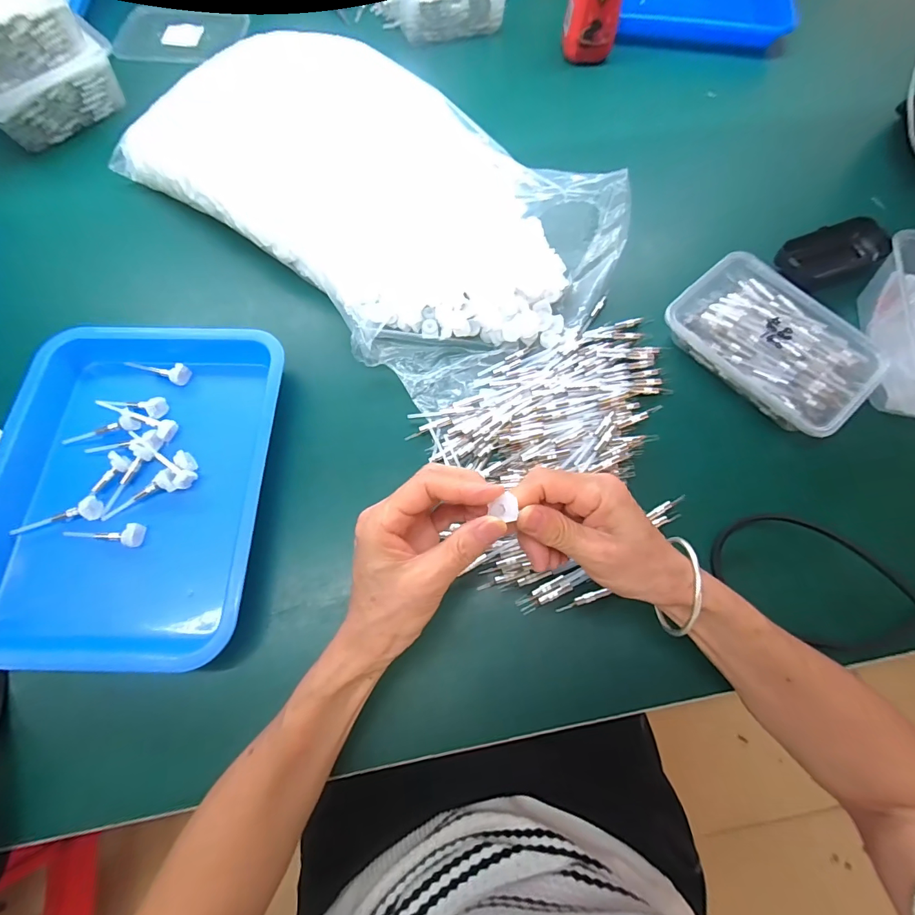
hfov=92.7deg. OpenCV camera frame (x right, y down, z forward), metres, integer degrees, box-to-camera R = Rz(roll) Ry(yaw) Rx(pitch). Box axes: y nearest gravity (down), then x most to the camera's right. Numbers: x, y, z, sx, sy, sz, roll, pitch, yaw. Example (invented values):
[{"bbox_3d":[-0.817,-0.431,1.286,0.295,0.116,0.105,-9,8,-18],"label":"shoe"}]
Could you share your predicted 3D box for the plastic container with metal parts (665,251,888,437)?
[{"bbox_3d":[0.286,-0.105,0.406,0.116,0.037,0.169,-40,76,-13],"label":"plastic container with metal parts"}]

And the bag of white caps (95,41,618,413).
[{"bbox_3d":[-0.086,-0.270,0.438,0.485,0.079,0.270,39,74,13],"label":"bag of white caps"}]

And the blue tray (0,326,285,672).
[{"bbox_3d":[-0.267,0.011,0.363,0.219,0.030,0.294,0,71,0],"label":"blue tray"}]

